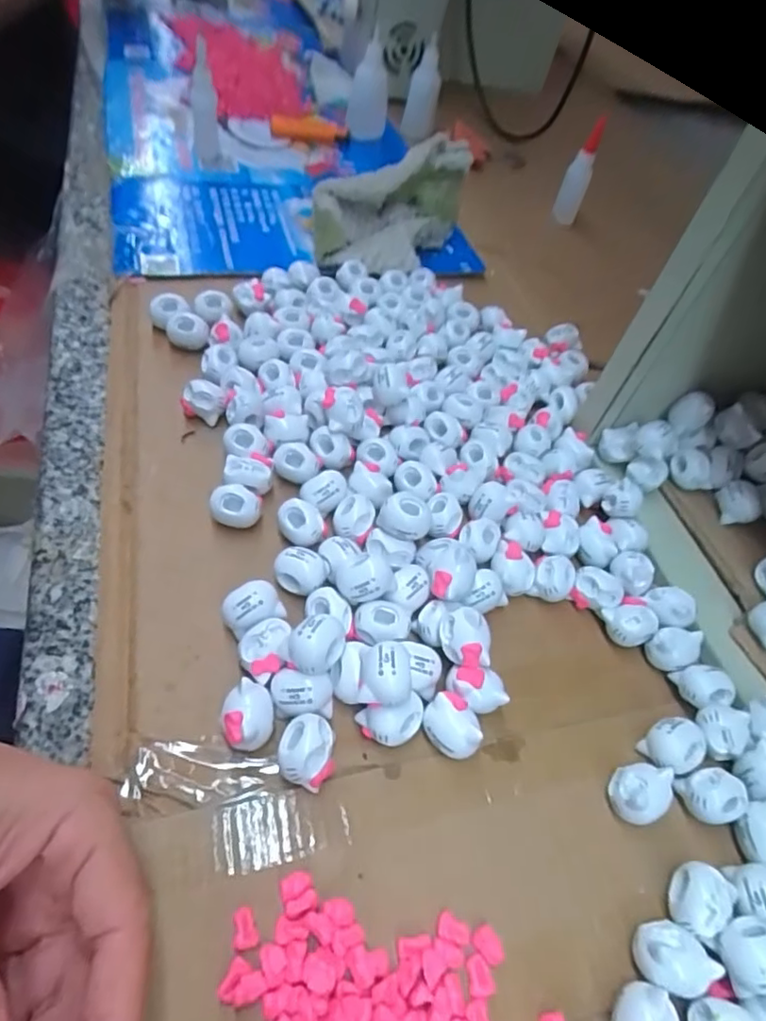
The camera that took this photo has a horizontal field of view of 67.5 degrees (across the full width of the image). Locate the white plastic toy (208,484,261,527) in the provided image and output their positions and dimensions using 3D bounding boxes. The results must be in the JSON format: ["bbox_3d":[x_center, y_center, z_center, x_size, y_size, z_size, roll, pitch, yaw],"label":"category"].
[{"bbox_3d":[-0.076,0.000,0.295,0.024,0.020,0.017,6,53,-7],"label":"white plastic toy"}]

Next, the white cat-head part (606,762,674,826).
[{"bbox_3d":[0.108,0.119,0.241,0.022,0.020,0.022,5,53,-7],"label":"white cat-head part"}]

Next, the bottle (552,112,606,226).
[{"bbox_3d":[0.193,-0.332,0.569,0.024,0.096,0.027,25,53,8],"label":"bottle"}]

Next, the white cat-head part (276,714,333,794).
[{"bbox_3d":[-0.031,0.097,0.230,0.021,0.019,0.026,6,53,-6],"label":"white cat-head part"}]

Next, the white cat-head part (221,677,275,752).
[{"bbox_3d":[-0.055,0.086,0.236,0.019,0.019,0.026,7,53,-6],"label":"white cat-head part"}]

